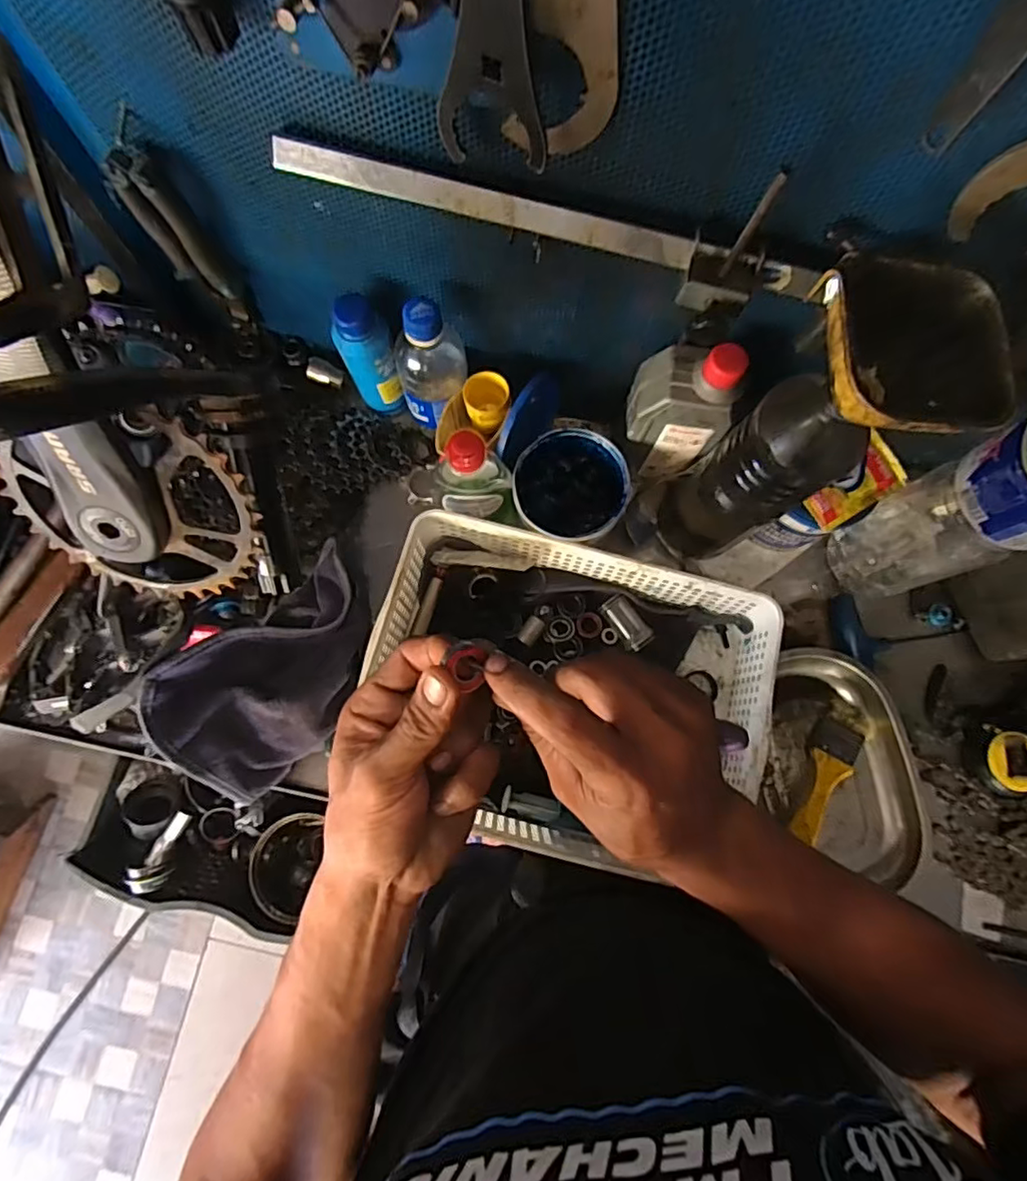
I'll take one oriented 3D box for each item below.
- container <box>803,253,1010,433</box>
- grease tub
[{"bbox_3d":[0.205,-0.125,0.321,0.091,0.066,0.104,-2,77,-2],"label":"container"},{"bbox_3d":[0.053,-0.093,0.548,0.100,0.068,0.094,0,77,-2],"label":"grease tub"}]

